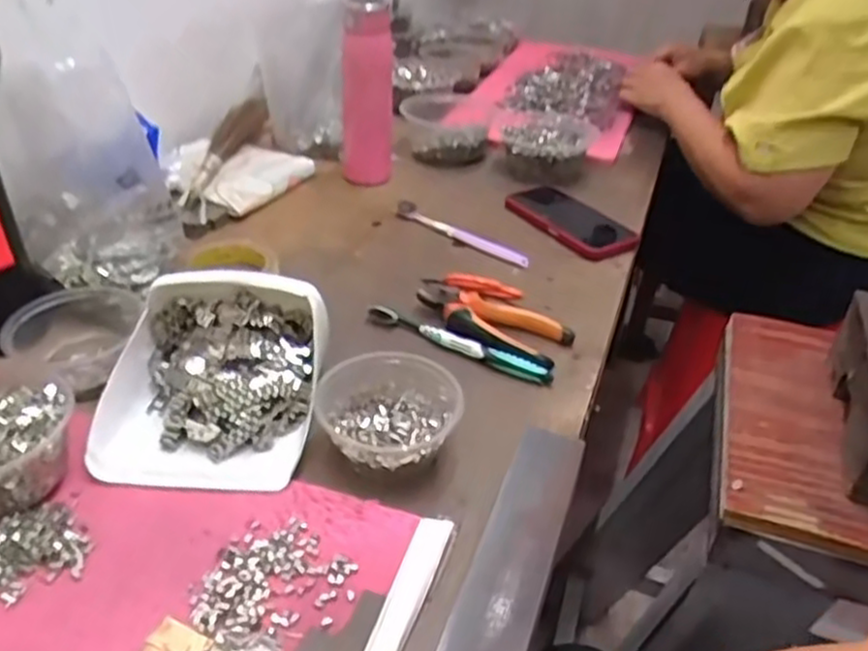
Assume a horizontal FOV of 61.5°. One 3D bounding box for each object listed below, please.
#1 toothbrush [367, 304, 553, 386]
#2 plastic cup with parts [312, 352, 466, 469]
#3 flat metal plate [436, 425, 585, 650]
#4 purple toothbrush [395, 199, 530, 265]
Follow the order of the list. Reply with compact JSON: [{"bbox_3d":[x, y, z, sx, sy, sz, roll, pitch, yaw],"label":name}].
[{"bbox_3d":[0.019,0.014,0.663,0.184,0.015,0.012,20,38,23],"label":"toothbrush"},{"bbox_3d":[-0.034,0.067,0.549,0.107,0.046,0.101,2,35,-1],"label":"plastic cup with parts"},{"bbox_3d":[0.053,0.150,0.477,0.048,0.011,0.236,13,36,16],"label":"flat metal plate"},{"bbox_3d":[0.030,-0.108,0.840,0.183,0.014,0.011,25,41,30],"label":"purple toothbrush"}]

